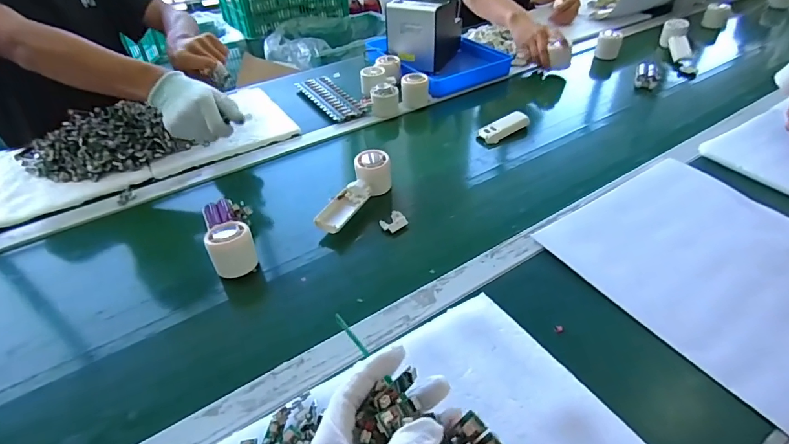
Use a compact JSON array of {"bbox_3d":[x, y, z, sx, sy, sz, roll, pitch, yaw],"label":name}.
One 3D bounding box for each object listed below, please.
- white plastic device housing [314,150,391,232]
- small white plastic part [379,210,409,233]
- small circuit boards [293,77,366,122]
[{"bbox_3d":[-0.059,-0.044,0.650,0.054,0.056,0.156,17,43,21],"label":"white plastic device housing"},{"bbox_3d":[-0.001,0.000,0.635,0.043,0.008,0.029,-31,48,-30],"label":"small white plastic part"},{"bbox_3d":[-0.139,-0.275,0.948,0.089,0.016,0.213,-24,45,-24],"label":"small circuit boards"}]

